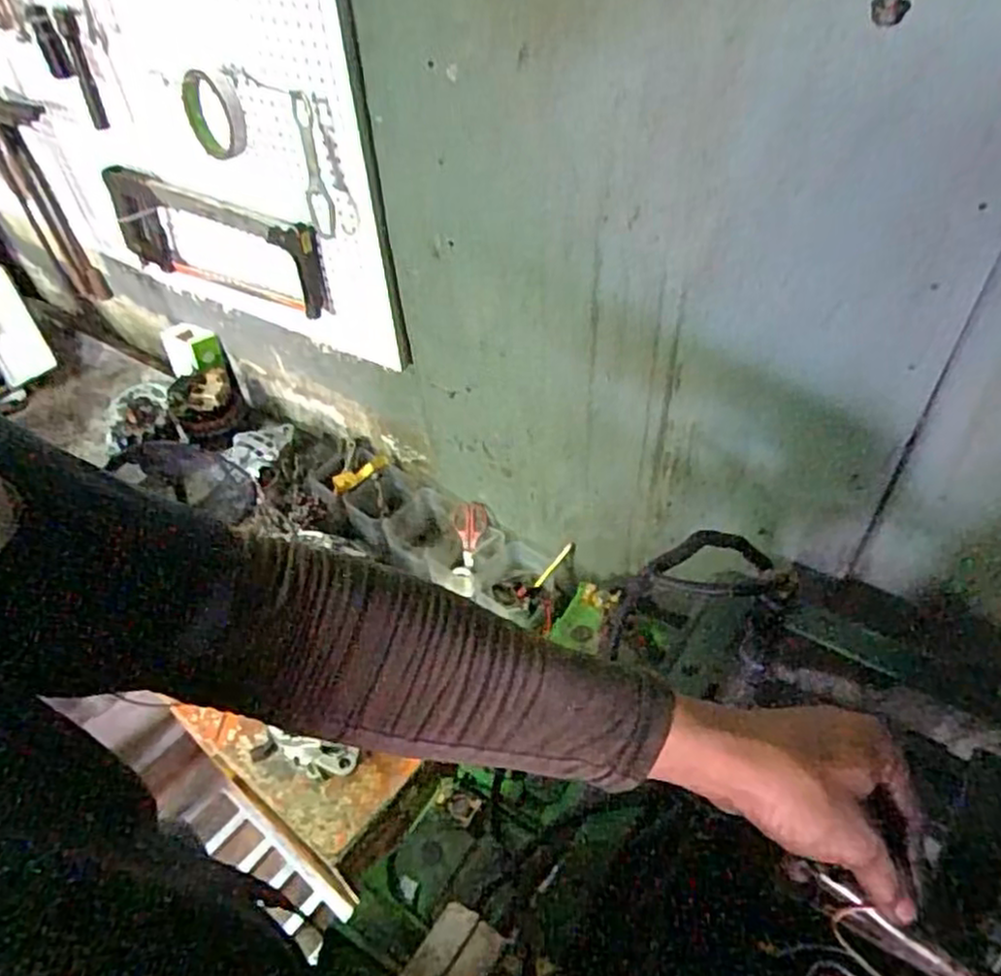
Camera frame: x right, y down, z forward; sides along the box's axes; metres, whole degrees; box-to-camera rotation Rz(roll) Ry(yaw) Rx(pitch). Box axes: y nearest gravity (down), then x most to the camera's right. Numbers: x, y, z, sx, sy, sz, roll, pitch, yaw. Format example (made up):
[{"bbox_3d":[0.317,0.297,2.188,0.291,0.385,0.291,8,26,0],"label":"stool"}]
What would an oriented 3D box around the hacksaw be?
[{"bbox_3d":[-0.389,-0.326,0.979,0.394,0.145,0.037,23,53,24],"label":"hacksaw"}]

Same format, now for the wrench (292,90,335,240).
[{"bbox_3d":[-0.203,-0.345,0.790,0.027,0.163,0.012,11,54,7],"label":"wrench"}]

